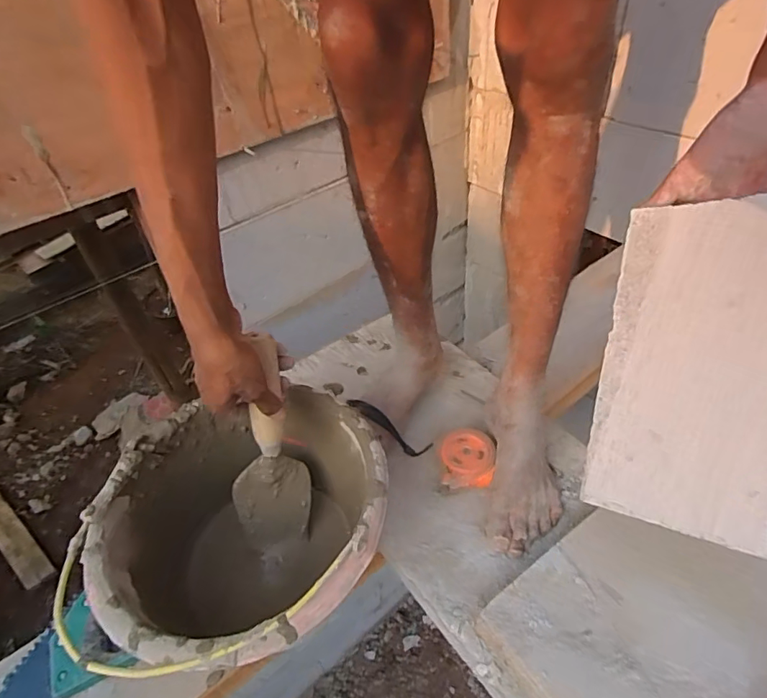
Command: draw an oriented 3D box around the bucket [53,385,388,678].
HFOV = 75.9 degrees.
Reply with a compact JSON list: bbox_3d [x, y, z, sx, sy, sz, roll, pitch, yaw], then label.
[{"bbox_3d":[-0.131,0.210,0.537,0.269,0.217,0.264,-4,43,2],"label":"bucket"}]

